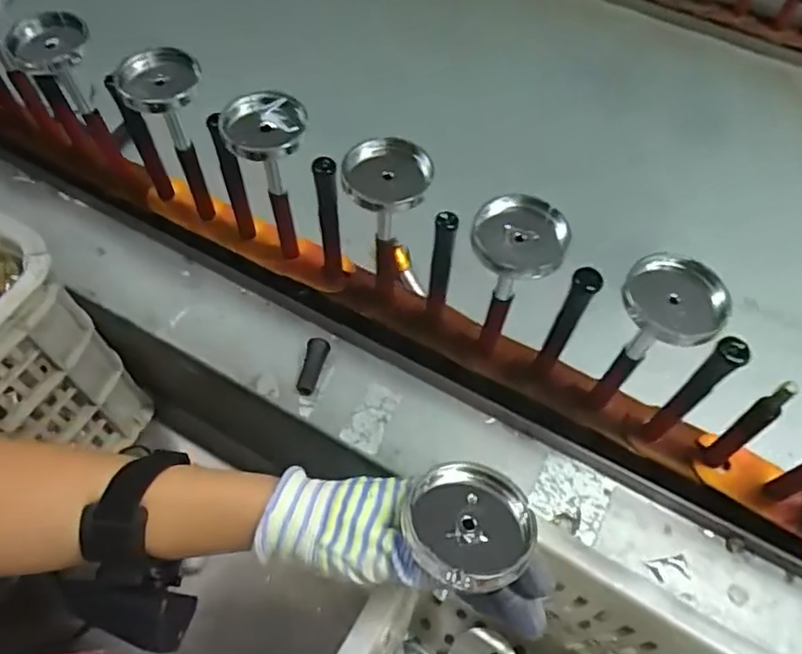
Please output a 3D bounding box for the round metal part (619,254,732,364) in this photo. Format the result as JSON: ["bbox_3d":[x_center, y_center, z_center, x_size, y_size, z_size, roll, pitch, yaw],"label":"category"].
[{"bbox_3d":[0.177,-0.019,0.413,0.066,0.017,0.072,-1,58,-3],"label":"round metal part"}]

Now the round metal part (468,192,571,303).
[{"bbox_3d":[0.082,-0.059,0.434,0.065,0.023,0.076,-16,61,-12],"label":"round metal part"}]

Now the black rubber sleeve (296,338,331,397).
[{"bbox_3d":[-0.081,0.038,0.582,0.021,0.018,0.055,7,58,1],"label":"black rubber sleeve"}]

